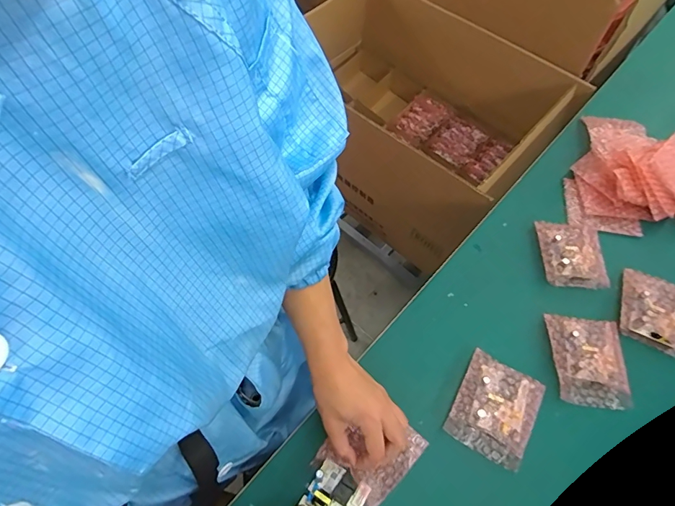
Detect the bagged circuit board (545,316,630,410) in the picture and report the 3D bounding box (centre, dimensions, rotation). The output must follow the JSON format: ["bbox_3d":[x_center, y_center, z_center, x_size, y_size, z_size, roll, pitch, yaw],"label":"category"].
[{"bbox_3d":[0.336,0.143,0.573,0.090,0.028,0.116,5,61,2],"label":"bagged circuit board"}]

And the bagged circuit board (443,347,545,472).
[{"bbox_3d":[0.202,0.196,0.544,0.095,0.020,0.114,28,65,14],"label":"bagged circuit board"}]

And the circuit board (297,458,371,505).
[{"bbox_3d":[-0.006,0.282,0.484,0.063,0.023,0.080,26,49,20],"label":"circuit board"}]

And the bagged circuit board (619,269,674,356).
[{"bbox_3d":[0.456,0.081,0.601,0.095,0.030,0.106,22,63,11],"label":"bagged circuit board"}]

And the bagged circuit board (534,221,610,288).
[{"bbox_3d":[0.360,0.001,0.659,0.091,0.026,0.106,2,61,1],"label":"bagged circuit board"}]

